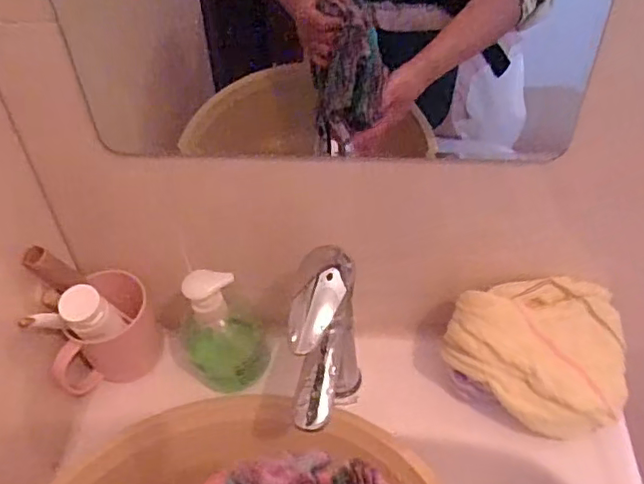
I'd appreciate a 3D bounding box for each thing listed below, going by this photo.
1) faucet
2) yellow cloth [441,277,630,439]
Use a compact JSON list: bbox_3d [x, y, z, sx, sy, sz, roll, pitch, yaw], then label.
[{"bbox_3d":[0.006,0.119,0.553,0.057,0.186,0.135,0,44,3],"label":"faucet"},{"bbox_3d":[0.214,0.111,0.583,0.174,0.096,0.120,-10,44,-7],"label":"yellow cloth"}]

